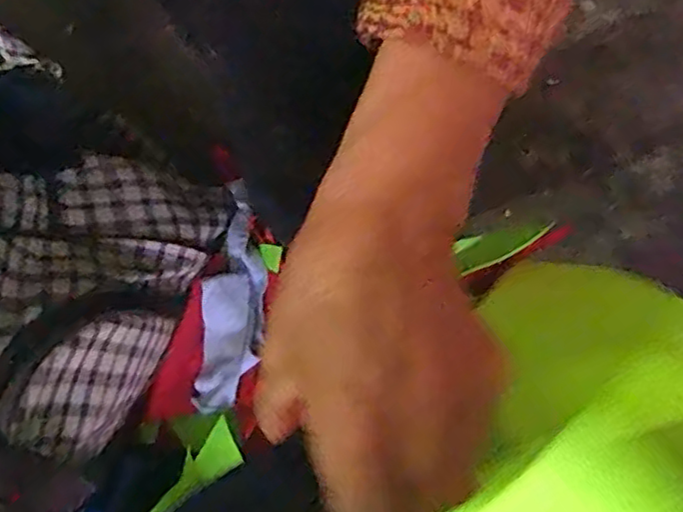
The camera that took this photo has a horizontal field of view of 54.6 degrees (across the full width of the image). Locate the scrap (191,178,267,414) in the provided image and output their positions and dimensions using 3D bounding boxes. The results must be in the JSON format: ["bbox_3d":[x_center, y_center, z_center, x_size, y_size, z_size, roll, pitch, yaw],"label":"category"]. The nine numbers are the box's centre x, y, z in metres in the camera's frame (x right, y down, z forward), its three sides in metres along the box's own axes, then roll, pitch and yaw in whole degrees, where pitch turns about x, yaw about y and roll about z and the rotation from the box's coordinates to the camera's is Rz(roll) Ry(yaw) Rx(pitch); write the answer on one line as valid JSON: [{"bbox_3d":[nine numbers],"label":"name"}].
[{"bbox_3d":[-0.077,0.024,0.475,0.044,0.023,0.166,3,73,1],"label":"scrap"}]

